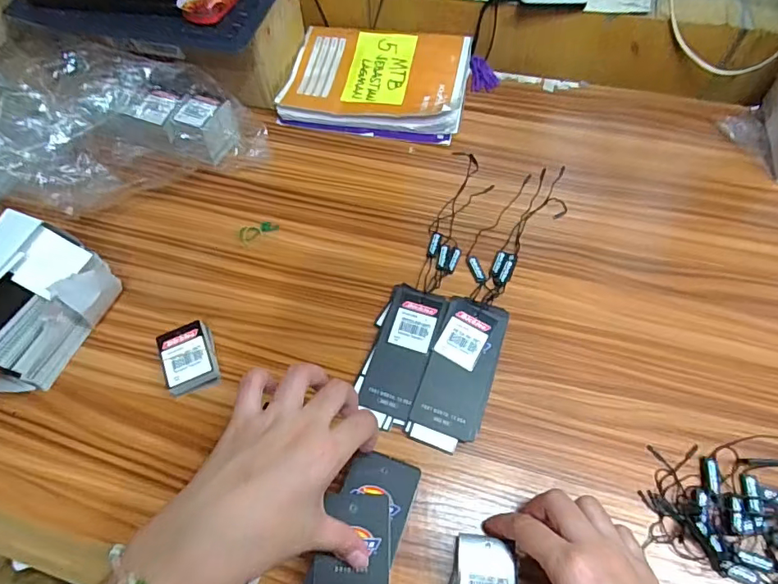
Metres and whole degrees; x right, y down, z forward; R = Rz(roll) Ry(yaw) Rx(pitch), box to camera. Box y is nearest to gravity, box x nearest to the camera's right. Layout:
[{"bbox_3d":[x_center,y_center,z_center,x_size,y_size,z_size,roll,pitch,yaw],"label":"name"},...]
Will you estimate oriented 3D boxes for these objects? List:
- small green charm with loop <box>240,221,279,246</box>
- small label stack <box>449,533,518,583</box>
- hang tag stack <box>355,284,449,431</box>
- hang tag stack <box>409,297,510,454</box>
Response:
[{"bbox_3d":[-0.130,-0.061,0.485,0.038,0.013,0.014,-35,65,-15],"label":"small green charm with loop"},{"bbox_3d":[0.060,0.196,0.323,0.042,0.015,0.061,15,63,11],"label":"small label stack"},{"bbox_3d":[0.009,0.049,0.410,0.052,0.012,0.119,17,63,12],"label":"hang tag stack"},{"bbox_3d":[0.058,0.064,0.398,0.054,0.015,0.126,16,63,11],"label":"hang tag stack"}]

